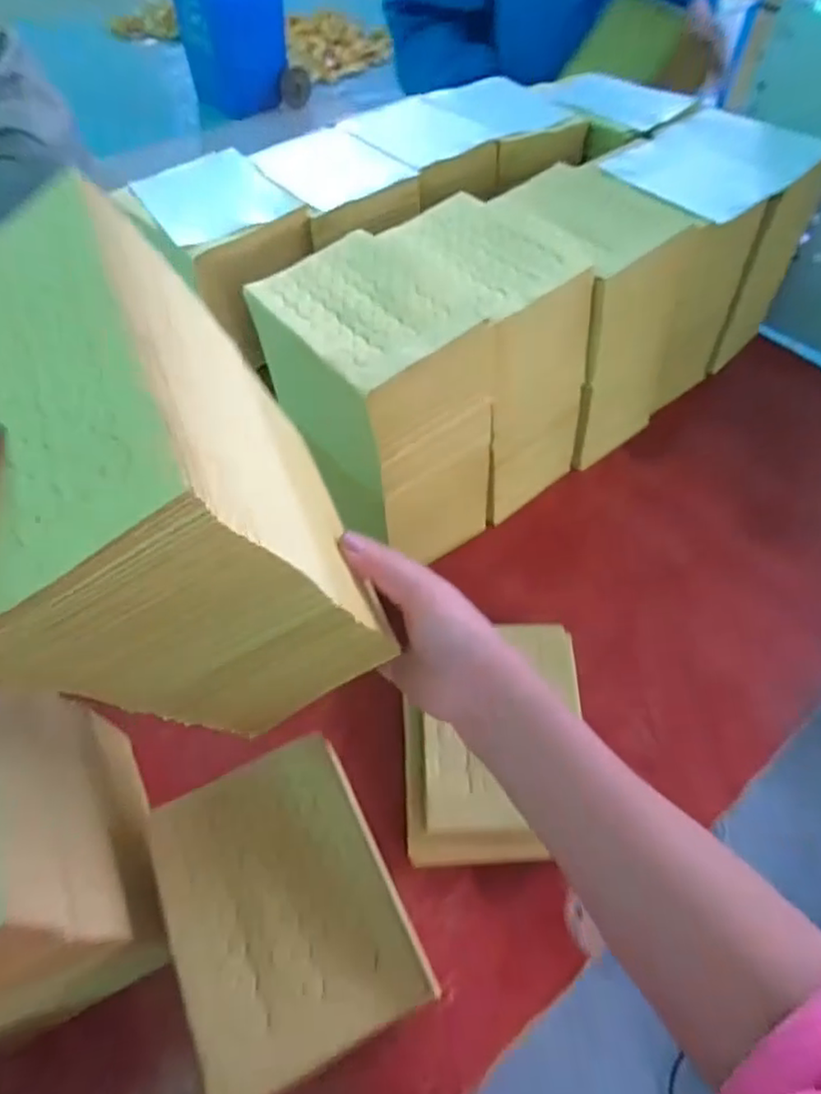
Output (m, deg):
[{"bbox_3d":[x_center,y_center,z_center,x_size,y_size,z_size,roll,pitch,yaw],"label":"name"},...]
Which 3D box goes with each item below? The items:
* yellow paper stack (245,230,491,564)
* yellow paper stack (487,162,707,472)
[{"bbox_3d":[-0.032,-0.116,0.567,0.139,0.210,0.177,-28,61,-20],"label":"yellow paper stack"},{"bbox_3d":[0.173,-0.237,0.658,0.146,0.204,0.195,-24,59,-18],"label":"yellow paper stack"}]

